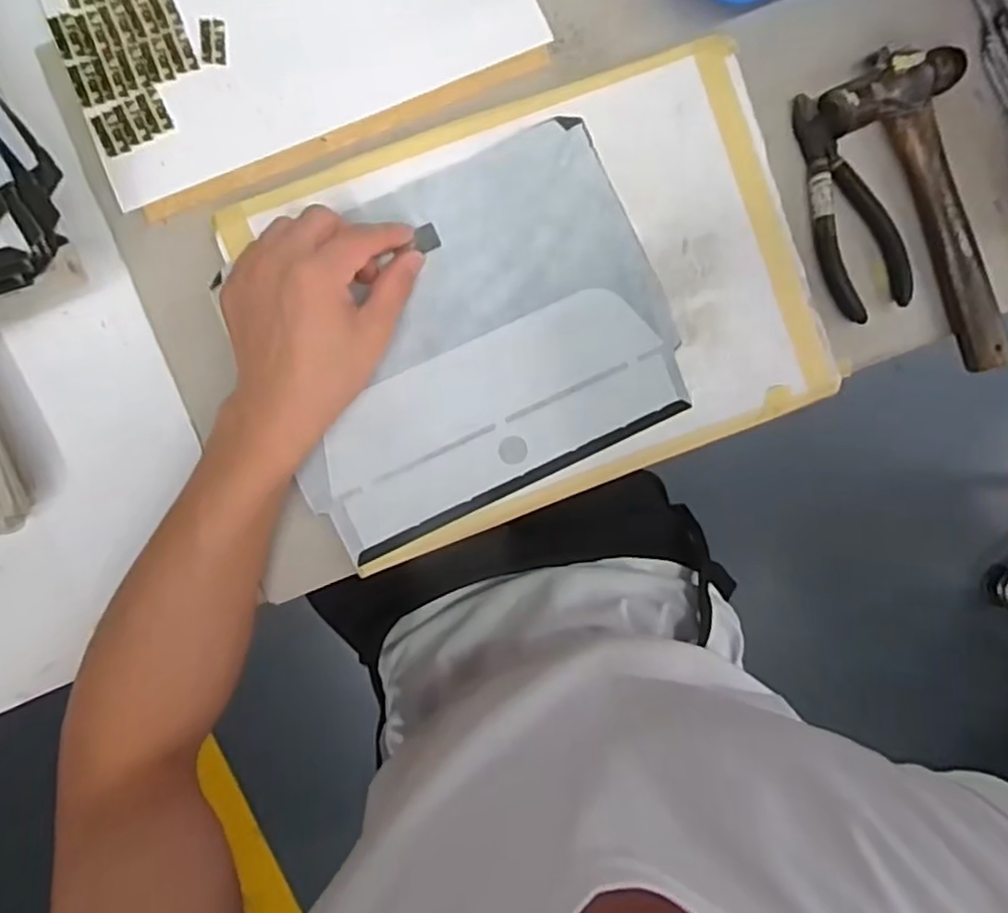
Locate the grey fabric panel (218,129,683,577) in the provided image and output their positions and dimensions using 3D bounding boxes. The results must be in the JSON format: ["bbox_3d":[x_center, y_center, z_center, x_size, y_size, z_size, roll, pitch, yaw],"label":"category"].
[{"bbox_3d":[-0.024,-0.073,0.424,0.240,0.008,0.197,-25,94,-2],"label":"grey fabric panel"}]

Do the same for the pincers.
[{"bbox_3d":[0.226,-0.166,0.452,0.053,0.011,0.148,-21,94,-2],"label":"pincers"}]

